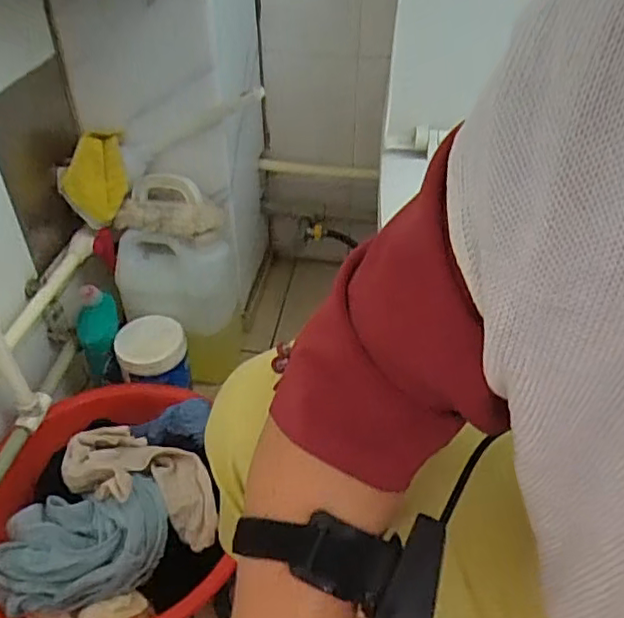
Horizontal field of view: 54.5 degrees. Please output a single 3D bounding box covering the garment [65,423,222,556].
[{"bbox_3d":[-0.208,0.207,0.757,0.197,0.088,0.113,9,41,11],"label":"garment"}]

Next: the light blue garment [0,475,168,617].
[{"bbox_3d":[-0.270,0.273,0.700,0.196,0.074,0.122,-12,42,-13],"label":"light blue garment"}]

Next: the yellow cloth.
[{"bbox_3d":[-0.311,-0.187,0.880,0.102,0.113,0.038,-26,47,-27],"label":"yellow cloth"}]

